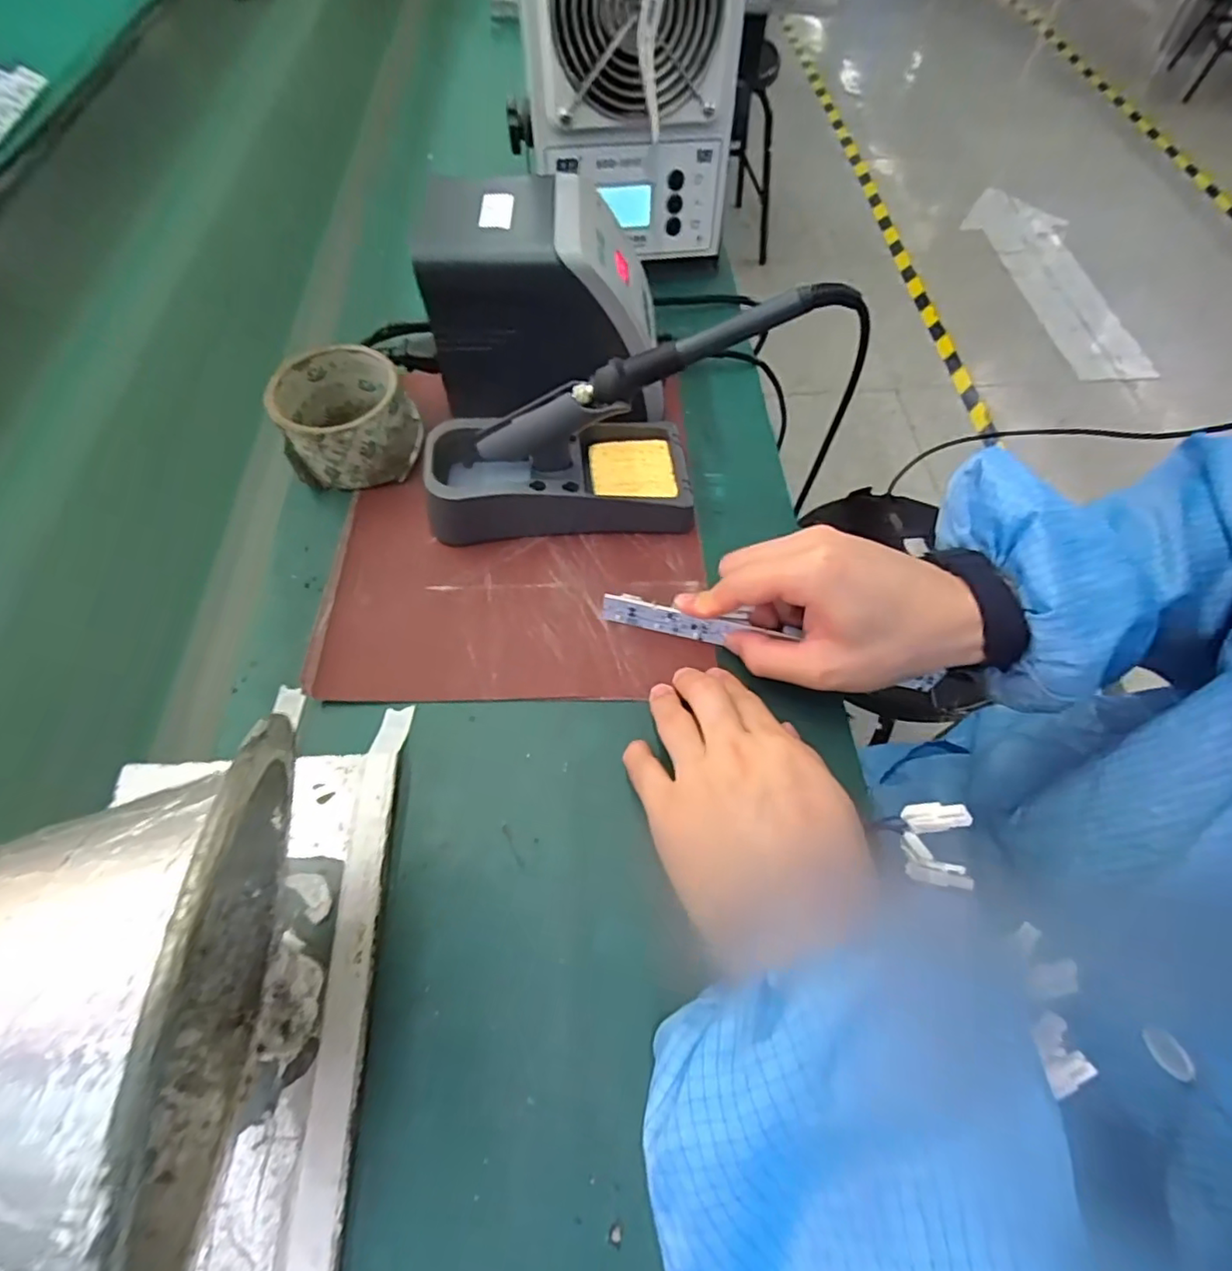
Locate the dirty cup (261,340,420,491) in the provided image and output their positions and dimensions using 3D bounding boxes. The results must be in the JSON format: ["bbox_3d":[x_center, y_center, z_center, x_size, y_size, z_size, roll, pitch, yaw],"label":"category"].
[{"bbox_3d":[-0.181,-0.147,0.414,0.083,0.057,0.083,0,61,0],"label":"dirty cup"}]

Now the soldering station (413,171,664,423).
[{"bbox_3d":[-0.038,-0.228,0.414,0.149,0.115,0.115,6,61,3],"label":"soldering station"}]

